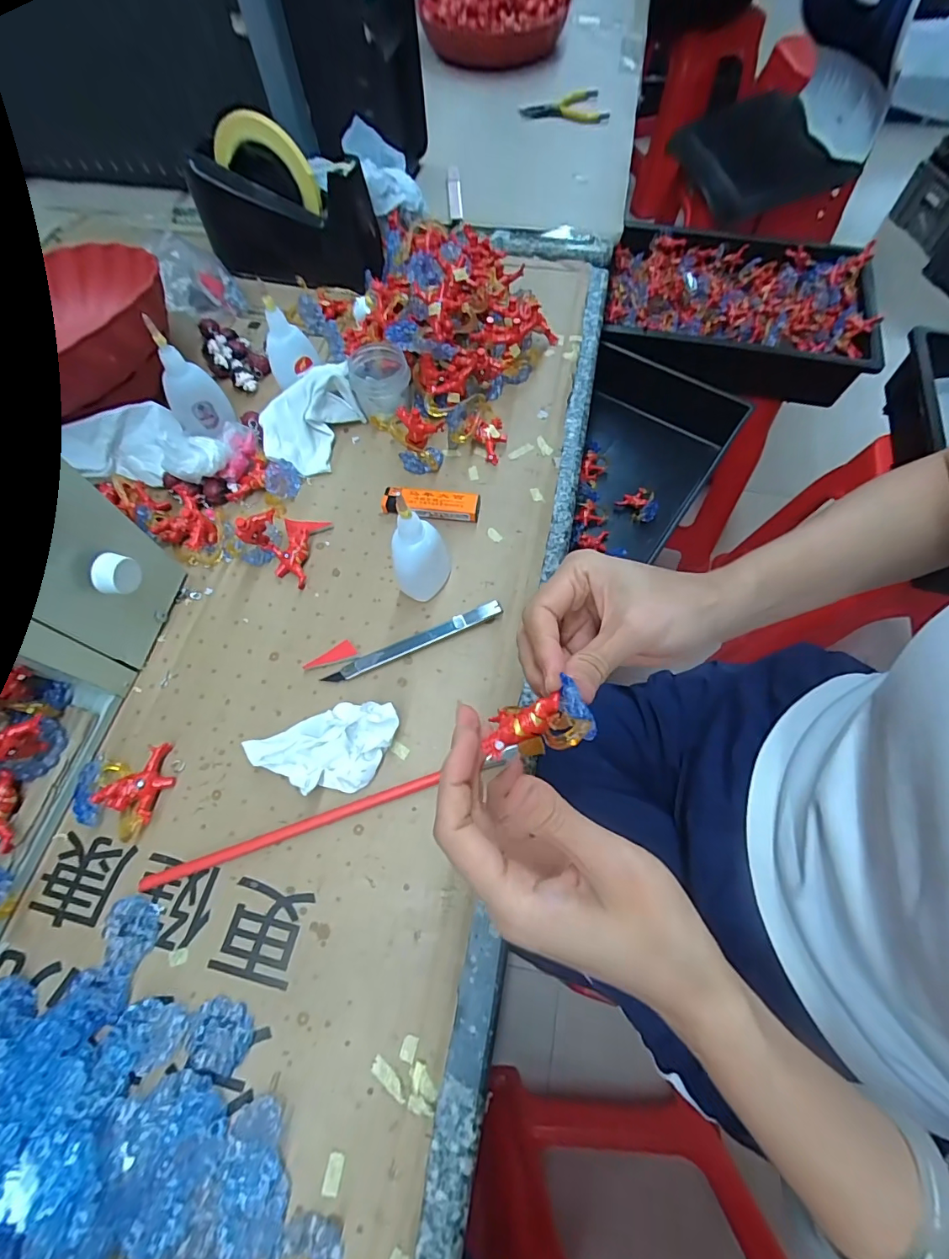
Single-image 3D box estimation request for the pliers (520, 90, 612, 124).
[{"bbox_3d":[0.129,-0.764,0.697,0.121,0.017,0.091,-8,66,-3],"label":"pliers"}]

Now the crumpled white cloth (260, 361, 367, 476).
[{"bbox_3d":[-0.151,-0.195,0.432,0.077,0.039,0.106,20,68,11],"label":"crumpled white cloth"}]

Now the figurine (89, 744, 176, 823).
[{"bbox_3d":[-0.217,0.097,0.315,0.036,0.014,0.046,18,67,9],"label":"figurine"}]

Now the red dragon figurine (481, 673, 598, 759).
[{"bbox_3d":[0.027,0.042,0.212,0.051,0.022,0.029,-15,68,-10],"label":"red dragon figurine"}]

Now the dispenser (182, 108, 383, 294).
[{"bbox_3d":[-0.207,-0.446,0.513,0.213,0.125,0.071,22,68,10],"label":"dispenser"}]

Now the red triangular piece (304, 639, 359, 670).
[{"bbox_3d":[-0.106,0.022,0.352,0.037,0.004,0.015,-34,64,-9],"label":"red triangular piece"}]

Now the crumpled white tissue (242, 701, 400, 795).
[{"bbox_3d":[-0.098,0.075,0.307,0.097,0.033,0.053,-5,66,-2],"label":"crumpled white tissue"}]

